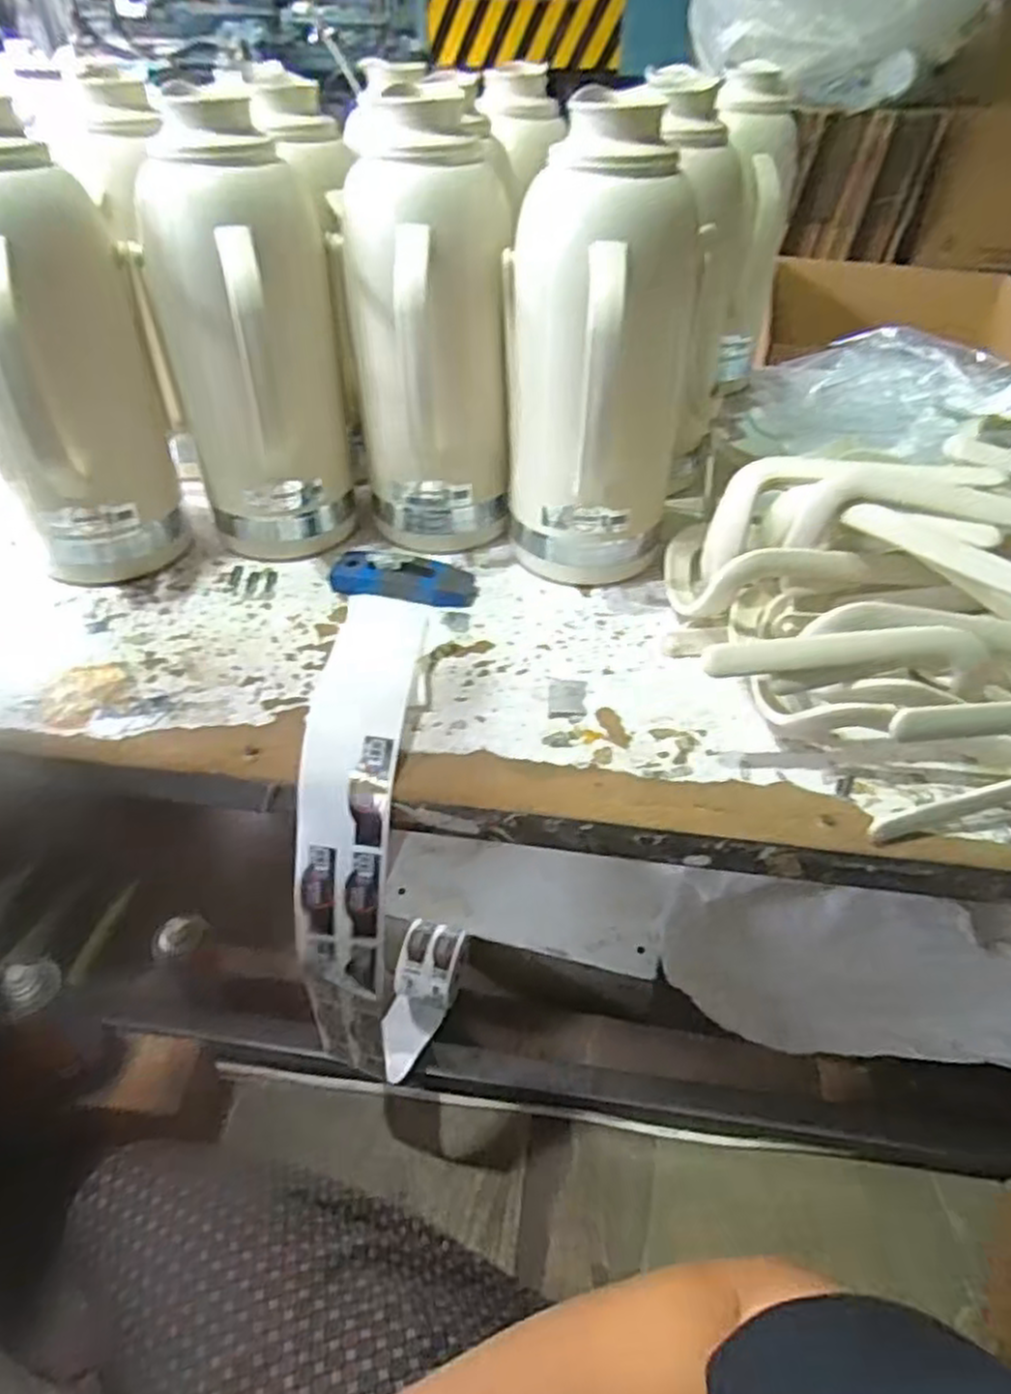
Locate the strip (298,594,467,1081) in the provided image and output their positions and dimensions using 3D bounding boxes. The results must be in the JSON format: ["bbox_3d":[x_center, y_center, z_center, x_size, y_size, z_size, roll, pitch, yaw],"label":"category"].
[{"bbox_3d":[-0.125,0.135,0.657,0.083,0.436,0.174,7,5,8],"label":"strip"}]

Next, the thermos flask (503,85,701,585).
[{"bbox_3d":[0.085,-0.282,0.676,0.133,0.358,0.149,-25,48,-24],"label":"thermos flask"}]

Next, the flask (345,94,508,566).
[{"bbox_3d":[-0.069,-0.320,0.719,0.137,0.355,0.145,-13,44,-14],"label":"flask"}]

